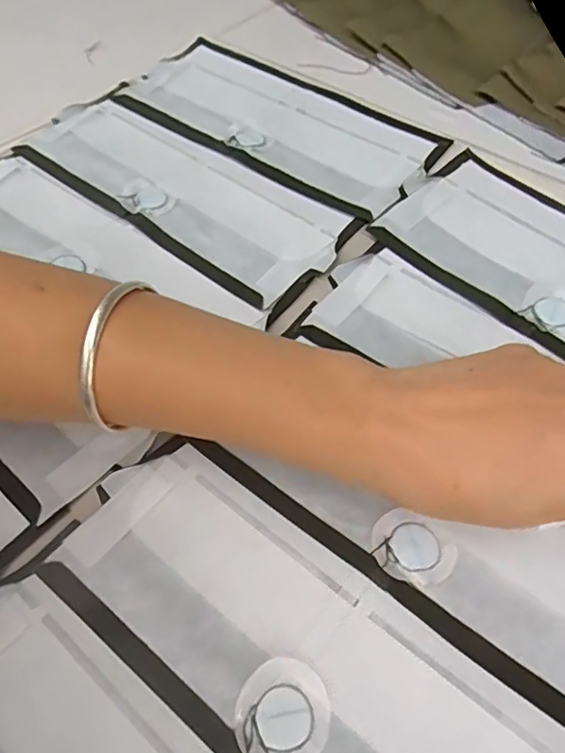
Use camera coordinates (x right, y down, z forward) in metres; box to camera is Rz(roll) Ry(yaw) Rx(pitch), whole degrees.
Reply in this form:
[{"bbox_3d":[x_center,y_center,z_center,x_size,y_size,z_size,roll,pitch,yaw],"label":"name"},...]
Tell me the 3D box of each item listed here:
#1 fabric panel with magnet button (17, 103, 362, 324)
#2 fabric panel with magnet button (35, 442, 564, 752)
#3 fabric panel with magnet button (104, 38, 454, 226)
[{"bbox_3d":[-0.068,-0.124,0.369,0.233,0.011,0.088,36,65,20],"label":"fabric panel with magnet button"},{"bbox_3d":[0.014,0.117,0.217,0.235,0.011,0.086,35,65,20],"label":"fabric panel with magnet button"},{"bbox_3d":[-0.006,-0.191,0.410,0.237,0.006,0.109,31,63,18],"label":"fabric panel with magnet button"}]

